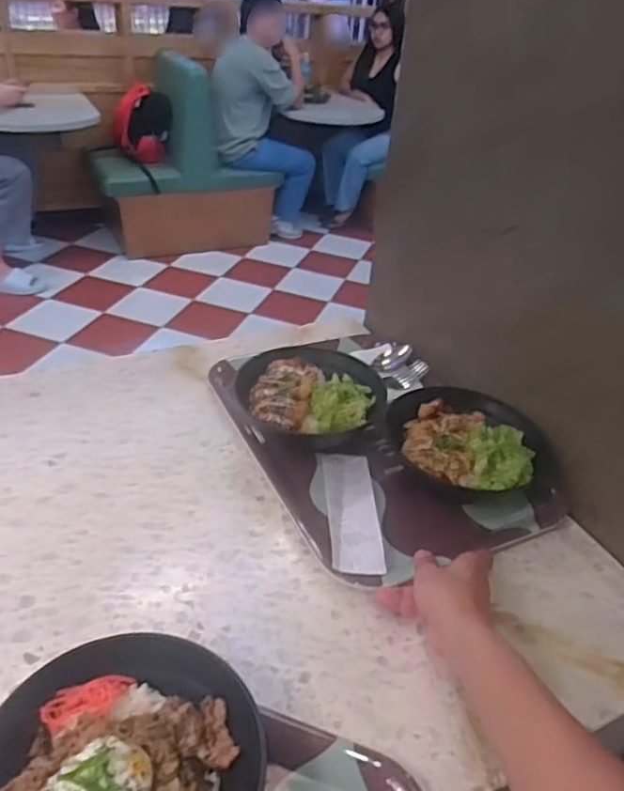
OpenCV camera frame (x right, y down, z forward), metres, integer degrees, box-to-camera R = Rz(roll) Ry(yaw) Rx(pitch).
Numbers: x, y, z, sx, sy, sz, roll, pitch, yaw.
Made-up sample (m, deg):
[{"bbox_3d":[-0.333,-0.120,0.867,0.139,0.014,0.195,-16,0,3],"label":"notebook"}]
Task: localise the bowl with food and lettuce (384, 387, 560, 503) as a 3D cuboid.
[{"bbox_3d":[0.183,0.074,0.753,0.176,0.079,0.163,4,35,-3],"label":"bowl with food and lettuce"}]

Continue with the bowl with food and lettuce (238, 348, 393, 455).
[{"bbox_3d":[-0.003,0.017,0.799,0.177,0.082,0.170,3,38,-2],"label":"bowl with food and lettuce"}]

